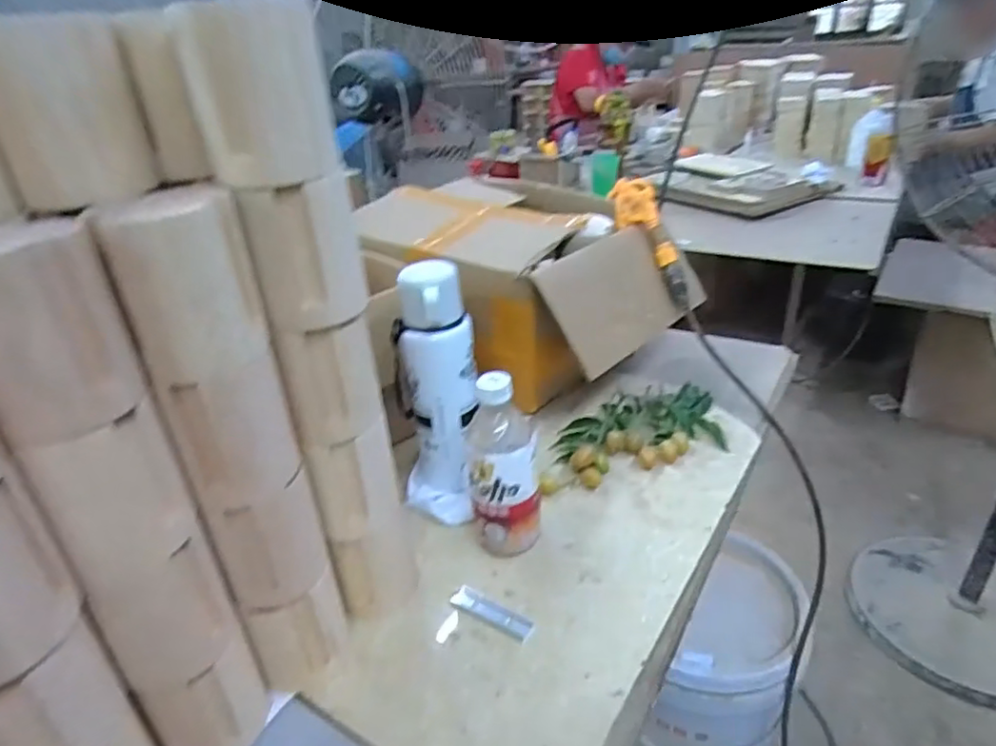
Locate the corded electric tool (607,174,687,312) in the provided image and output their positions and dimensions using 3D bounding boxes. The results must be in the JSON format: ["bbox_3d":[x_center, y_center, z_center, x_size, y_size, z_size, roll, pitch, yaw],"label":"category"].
[{"bbox_3d":[0.218,-0.182,0.865,0.057,0.194,0.043,-23,-4,-27],"label":"corded electric tool"}]

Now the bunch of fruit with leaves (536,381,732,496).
[{"bbox_3d":[0.164,0.070,0.771,0.256,0.038,0.111,-14,32,-13],"label":"bunch of fruit with leaves"}]

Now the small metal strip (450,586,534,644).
[{"bbox_3d":[-0.006,0.219,0.576,0.082,0.004,0.025,17,37,33],"label":"small metal strip"}]

